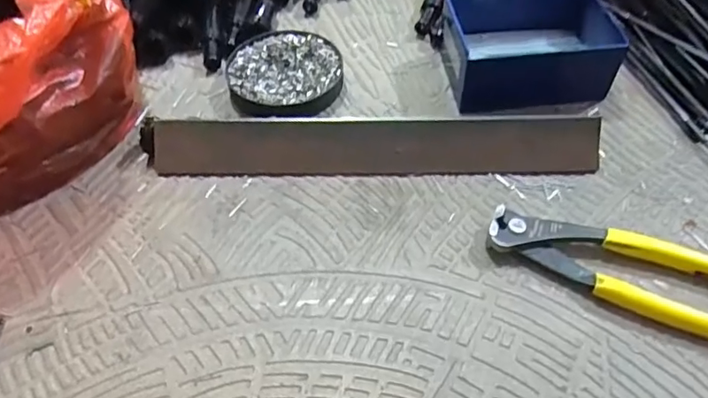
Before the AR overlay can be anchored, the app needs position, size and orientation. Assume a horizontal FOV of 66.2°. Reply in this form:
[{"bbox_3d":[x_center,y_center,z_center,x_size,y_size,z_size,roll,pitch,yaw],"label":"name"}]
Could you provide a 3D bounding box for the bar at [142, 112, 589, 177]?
[{"bbox_3d":[0.010,-0.036,0.348,0.287,0.030,0.028,0,52,1],"label":"bar"}]

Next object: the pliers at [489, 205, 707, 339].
[{"bbox_3d":[0.156,0.041,0.295,0.163,0.018,0.053,16,54,14],"label":"pliers"}]

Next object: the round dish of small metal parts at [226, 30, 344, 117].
[{"bbox_3d":[-0.050,-0.093,0.398,0.081,0.018,0.075,-1,52,1],"label":"round dish of small metal parts"}]

